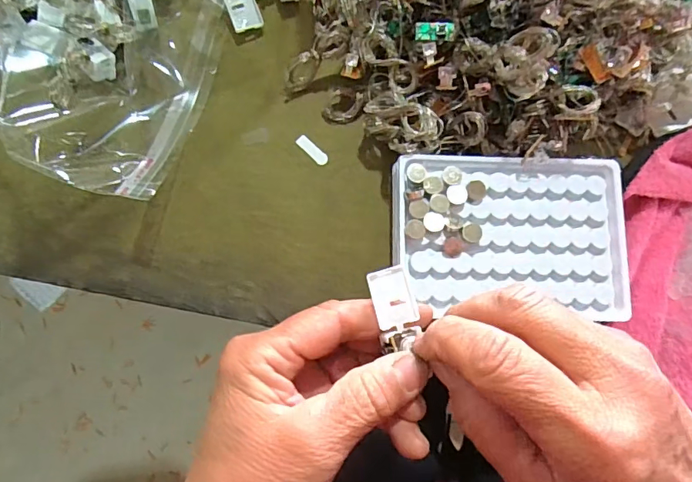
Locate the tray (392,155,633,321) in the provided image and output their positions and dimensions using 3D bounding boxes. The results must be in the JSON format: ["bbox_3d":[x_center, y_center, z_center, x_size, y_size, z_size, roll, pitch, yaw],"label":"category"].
[{"bbox_3d":[0.093,-0.003,0.280,0.131,0.025,0.089,1,81,-3],"label":"tray"}]

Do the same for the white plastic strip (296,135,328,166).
[{"bbox_3d":[-0.021,-0.058,0.302,0.024,0.004,0.008,44,82,4],"label":"white plastic strip"}]

